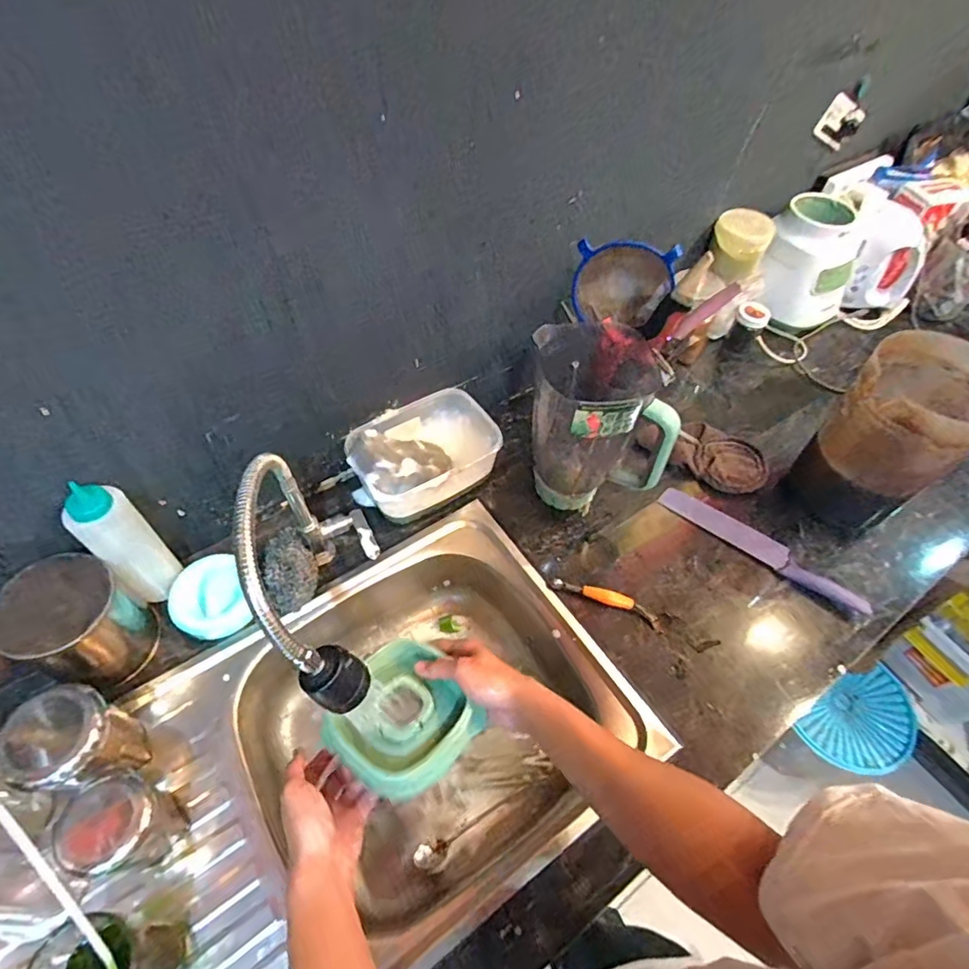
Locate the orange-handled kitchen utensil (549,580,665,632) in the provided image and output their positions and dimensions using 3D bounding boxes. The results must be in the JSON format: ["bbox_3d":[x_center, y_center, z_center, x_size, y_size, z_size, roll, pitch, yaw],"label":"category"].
[{"bbox_3d":[0.159,0.149,0.706,0.149,0.017,0.027,20,54,12],"label":"orange-handled kitchen utensil"}]

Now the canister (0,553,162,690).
[{"bbox_3d":[-0.446,0.151,0.603,0.103,0.137,0.112,25,57,14],"label":"canister"}]

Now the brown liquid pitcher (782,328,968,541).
[{"bbox_3d":[0.532,-0.050,0.726,0.151,0.257,0.163,35,59,22],"label":"brown liquid pitcher"}]

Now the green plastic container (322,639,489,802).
[{"bbox_3d":[-0.086,0.228,0.543,0.136,0.040,0.124,38,60,24],"label":"green plastic container"}]

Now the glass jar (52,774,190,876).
[{"bbox_3d":[-0.333,0.318,0.504,0.069,0.099,0.075,13,53,8],"label":"glass jar"}]

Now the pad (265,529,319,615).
[{"bbox_3d":[-0.244,0.107,0.678,0.064,0.026,0.092,-31,80,-6],"label":"pad"}]

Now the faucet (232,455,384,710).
[{"bbox_3d":[-0.172,0.095,0.552,0.104,0.270,0.272,-10,53,-10],"label":"faucet"}]

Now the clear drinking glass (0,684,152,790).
[{"bbox_3d":[-0.391,0.254,0.530,0.077,0.126,0.085,15,55,7],"label":"clear drinking glass"}]

